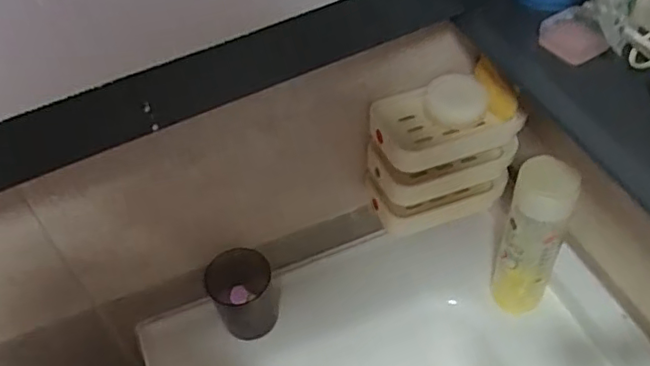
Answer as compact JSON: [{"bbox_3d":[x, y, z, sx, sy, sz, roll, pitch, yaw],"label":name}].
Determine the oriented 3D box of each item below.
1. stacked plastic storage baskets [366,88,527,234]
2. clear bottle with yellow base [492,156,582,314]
[{"bbox_3d":[0.121,-0.029,0.649,0.150,0.138,0.084,-17,49,-9],"label":"stacked plastic storage baskets"},{"bbox_3d":[0.219,0.063,0.637,0.056,0.204,0.049,19,53,21],"label":"clear bottle with yellow base"}]

